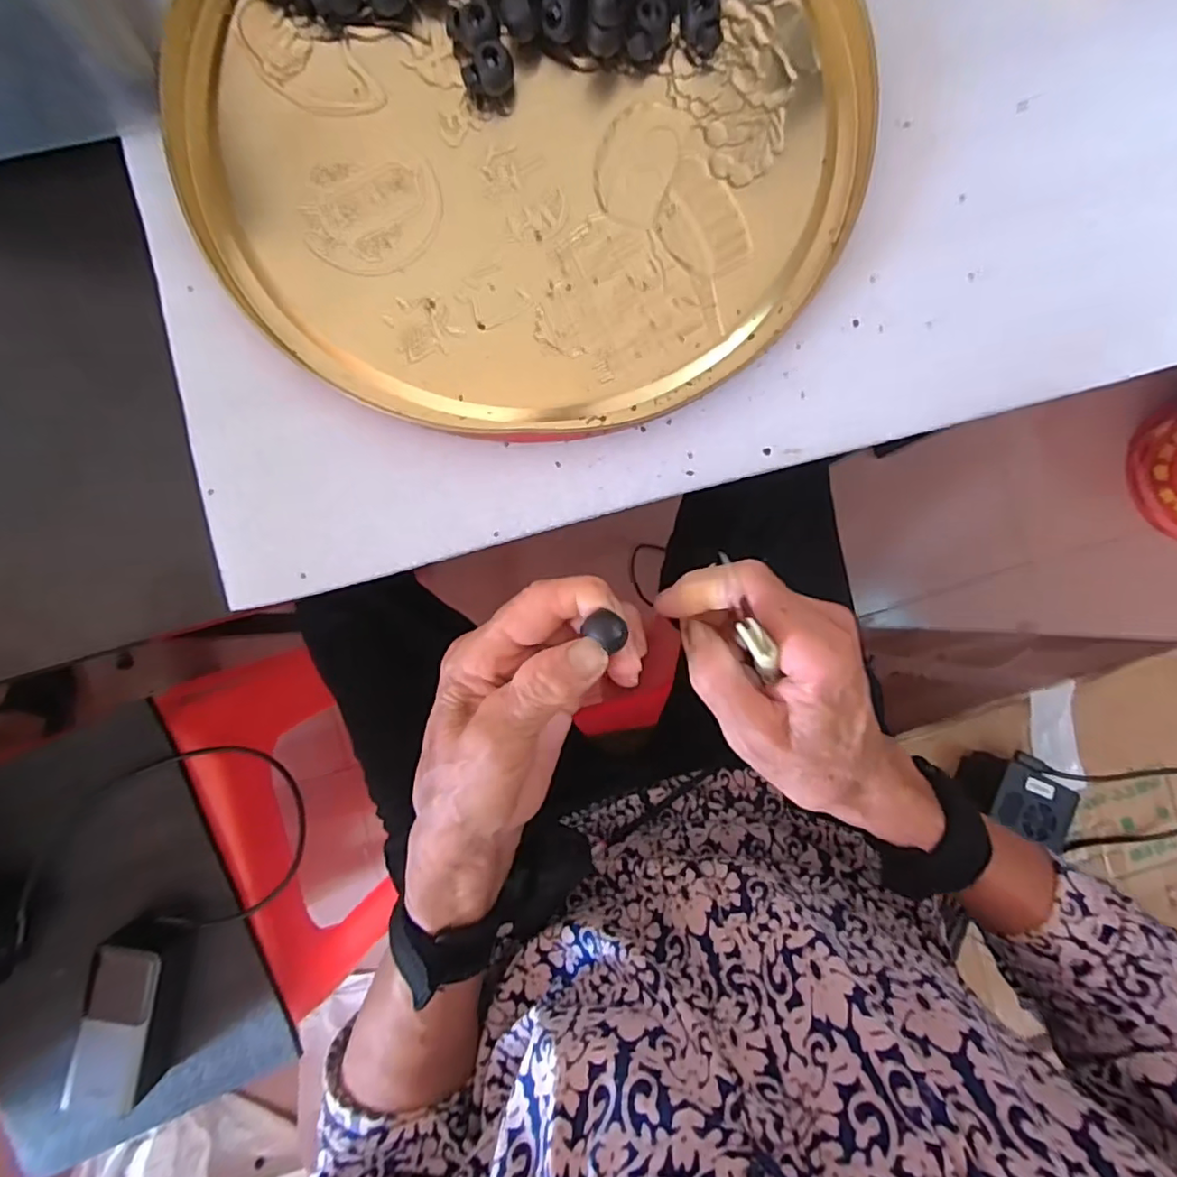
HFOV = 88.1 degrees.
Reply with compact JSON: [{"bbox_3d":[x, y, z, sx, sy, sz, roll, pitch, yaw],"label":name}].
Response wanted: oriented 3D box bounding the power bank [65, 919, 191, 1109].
[{"bbox_3d":[-0.354,0.326,0.471,0.054,0.049,0.134,9,88,-1],"label":"power bank"}]

